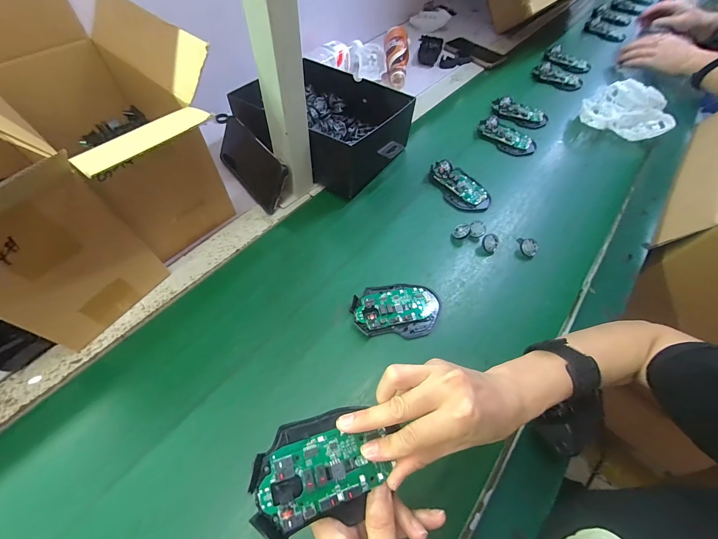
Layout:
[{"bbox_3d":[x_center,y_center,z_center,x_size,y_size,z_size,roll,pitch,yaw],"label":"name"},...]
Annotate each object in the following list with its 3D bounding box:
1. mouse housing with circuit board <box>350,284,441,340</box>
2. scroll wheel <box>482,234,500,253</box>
[{"bbox_3d":[0.048,0.049,0.387,0.111,0.017,0.070,3,56,-2],"label":"mouse housing with circuit board"},{"bbox_3d":[0.195,-0.040,0.453,0.025,0.006,0.027,0,84,-5],"label":"scroll wheel"}]

